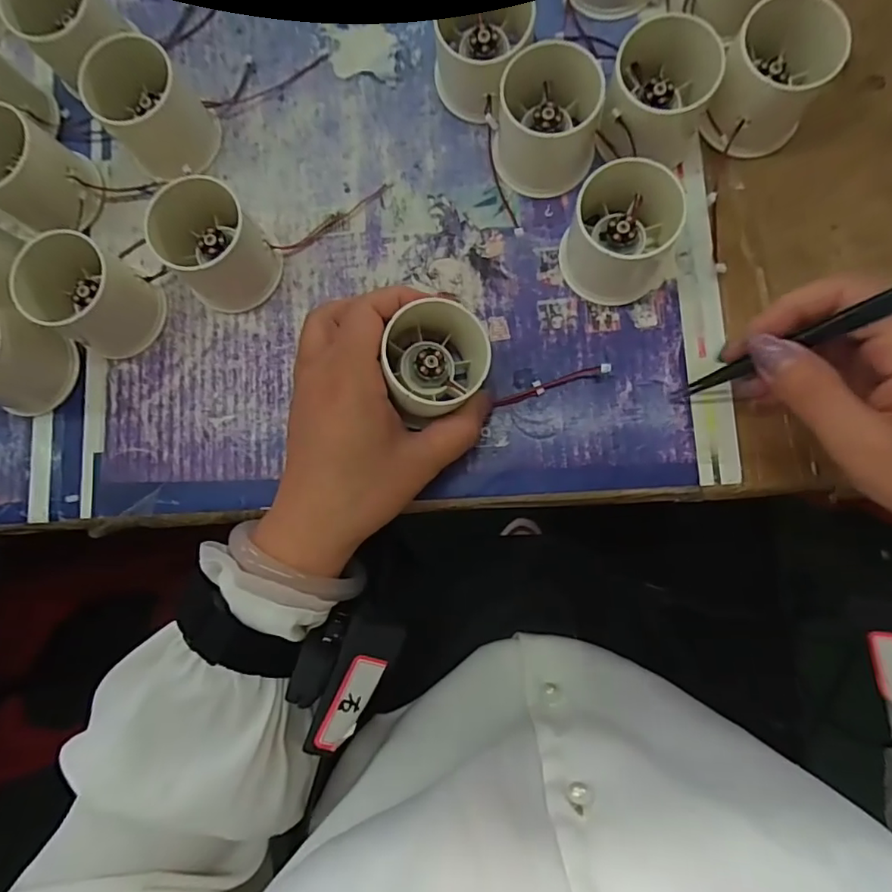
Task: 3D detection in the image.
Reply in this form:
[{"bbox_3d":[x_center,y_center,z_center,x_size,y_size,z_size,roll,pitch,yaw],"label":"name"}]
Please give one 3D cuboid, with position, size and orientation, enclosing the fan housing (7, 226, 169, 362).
[{"bbox_3d":[-0.196,-0.083,0.303,0.062,0.047,0.053,26,86,7],"label":"fan housing"}]

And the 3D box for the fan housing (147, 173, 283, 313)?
[{"bbox_3d":[-0.127,-0.109,0.301,0.060,0.049,0.050,41,88,7],"label":"fan housing"}]

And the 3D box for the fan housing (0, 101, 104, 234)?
[{"bbox_3d":[-0.236,-0.152,0.310,0.054,0.047,0.053,15,85,6],"label":"fan housing"}]

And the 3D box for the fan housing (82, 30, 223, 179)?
[{"bbox_3d":[-0.164,-0.189,0.307,0.049,0.050,0.060,-39,82,-1],"label":"fan housing"}]

